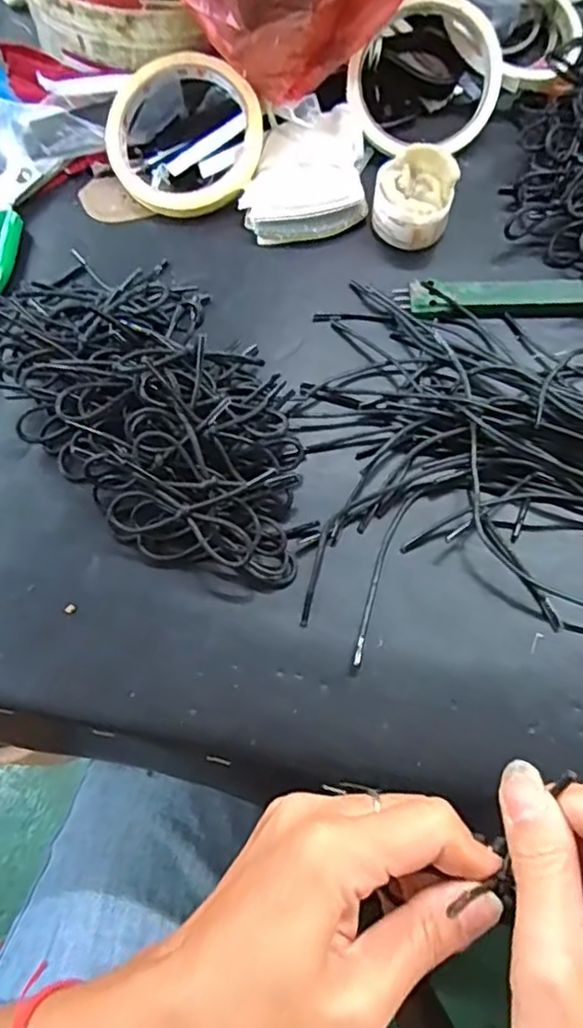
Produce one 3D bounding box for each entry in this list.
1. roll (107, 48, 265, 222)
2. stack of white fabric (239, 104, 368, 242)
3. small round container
[{"bbox_3d":[-0.064,-0.227,0.385,0.093,0.011,0.093,0,94,4],"label":"roll"},{"bbox_3d":[0.007,-0.203,0.386,0.070,0.023,0.078,-2,70,1],"label":"stack of white fabric"},{"bbox_3d":[0.070,-0.181,0.367,0.043,0.037,0.046,-1,70,1],"label":"small round container"}]

